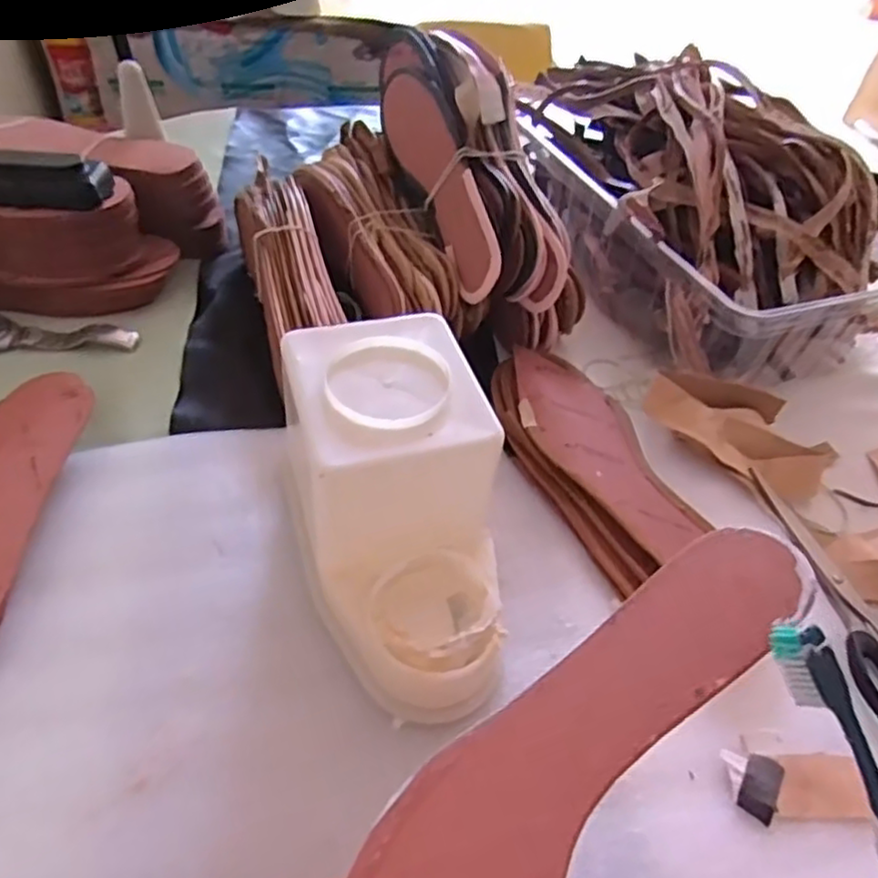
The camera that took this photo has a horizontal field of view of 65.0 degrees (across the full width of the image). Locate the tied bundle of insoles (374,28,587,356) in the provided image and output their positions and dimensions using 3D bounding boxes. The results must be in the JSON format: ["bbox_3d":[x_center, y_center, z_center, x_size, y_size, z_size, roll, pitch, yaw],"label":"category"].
[{"bbox_3d":[0.032,-0.220,0.565,0.103,0.090,0.292,-14,73,-20],"label":"tied bundle of insoles"}]

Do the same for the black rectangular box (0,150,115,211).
[{"bbox_3d":[-0.314,-0.204,0.537,0.110,0.041,0.034,4,45,-3],"label":"black rectangular box"}]

